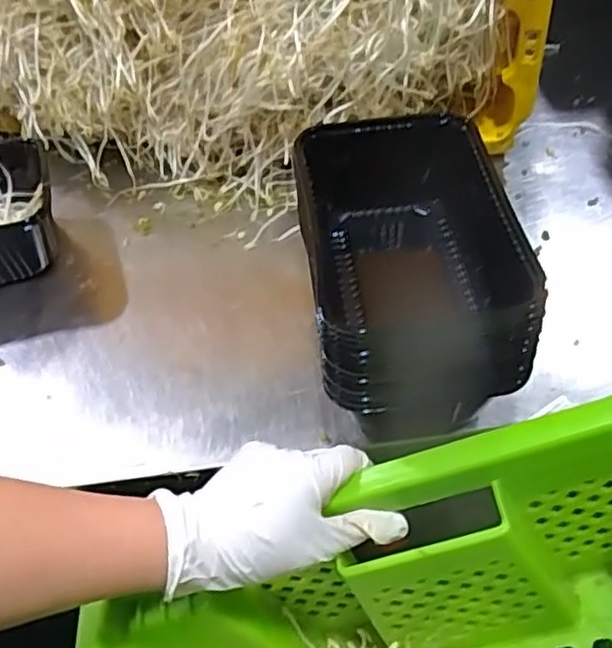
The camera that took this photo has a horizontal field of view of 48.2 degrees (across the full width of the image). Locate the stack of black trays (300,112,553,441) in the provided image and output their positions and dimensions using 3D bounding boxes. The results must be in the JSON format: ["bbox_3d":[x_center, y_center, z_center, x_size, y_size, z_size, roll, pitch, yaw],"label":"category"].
[{"bbox_3d":[0.063,-0.026,0.437,0.109,0.127,0.180,-7,52,0],"label":"stack of black trays"}]

